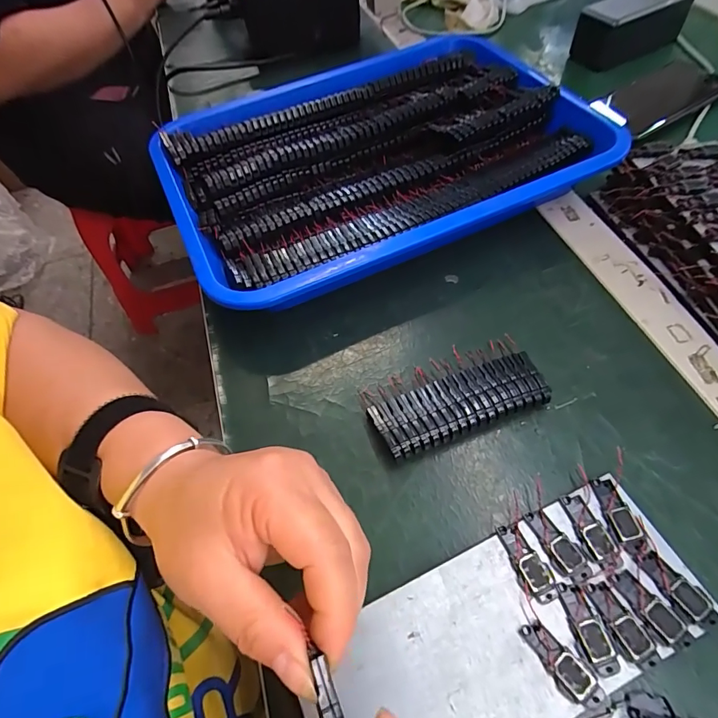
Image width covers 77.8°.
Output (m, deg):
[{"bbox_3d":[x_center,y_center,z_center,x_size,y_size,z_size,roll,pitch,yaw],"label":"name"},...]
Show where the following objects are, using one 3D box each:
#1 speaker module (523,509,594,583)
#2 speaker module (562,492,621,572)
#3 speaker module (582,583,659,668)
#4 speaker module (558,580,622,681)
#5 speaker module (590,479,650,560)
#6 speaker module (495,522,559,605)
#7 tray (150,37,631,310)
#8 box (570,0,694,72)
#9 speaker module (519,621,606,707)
[{"bbox_3d":[0.104,0.096,0.232,0.014,0.004,0.038,-26,58,-13],"label":"speaker module"},{"bbox_3d":[0.123,0.090,0.234,0.013,0.004,0.040,-17,57,-7],"label":"speaker module"},{"bbox_3d":[0.124,0.125,0.210,0.014,0.004,0.038,-24,58,-11],"label":"speaker module"},{"bbox_3d":[0.109,0.127,0.210,0.013,0.004,0.039,-13,56,-4],"label":"speaker module"},{"bbox_3d":[0.139,0.084,0.237,0.013,0.004,0.040,-11,56,-3],"label":"speaker module"},{"bbox_3d":[0.087,0.105,0.230,0.015,0.005,0.039,-18,57,-8],"label":"speaker module"},{"bbox_3d":[0.015,-0.180,0.400,0.362,0.051,0.268,-24,58,-11],"label":"tray"},{"bbox_3d":[0.314,-0.379,0.508,0.129,0.058,0.048,-23,58,-11],"label":"box"},{"bbox_3d":[0.094,0.141,0.206,0.013,0.005,0.040,-36,61,-18],"label":"speaker module"}]

